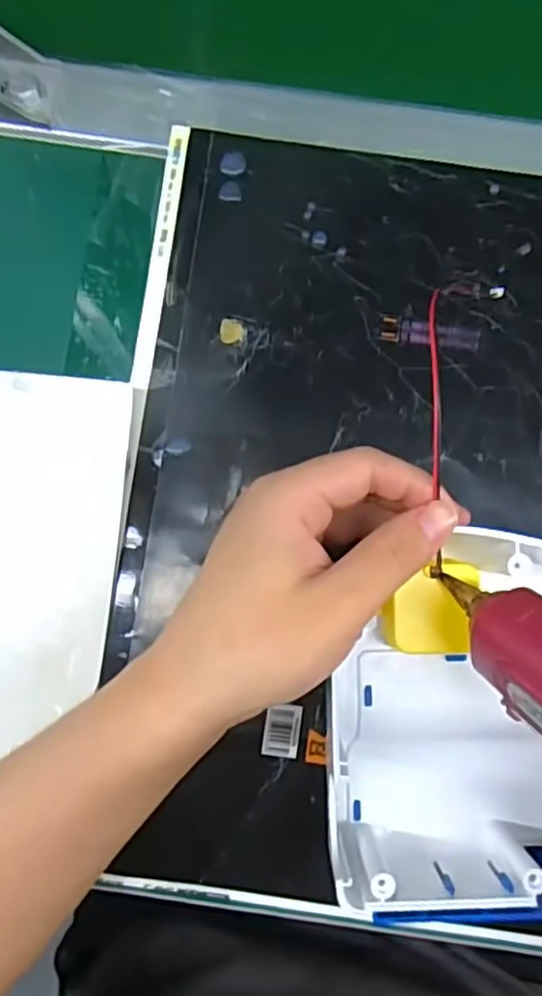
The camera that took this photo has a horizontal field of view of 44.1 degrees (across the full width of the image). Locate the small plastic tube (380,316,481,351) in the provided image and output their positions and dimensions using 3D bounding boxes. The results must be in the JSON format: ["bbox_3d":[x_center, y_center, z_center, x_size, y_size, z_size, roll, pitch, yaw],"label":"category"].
[{"bbox_3d":[0.078,-0.080,0.324,0.048,0.004,0.012,9,84,0],"label":"small plastic tube"}]

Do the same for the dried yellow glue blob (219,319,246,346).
[{"bbox_3d":[-0.019,-0.080,0.322,0.012,0.004,0.012,0,84,-1],"label":"dried yellow glue blob"}]

